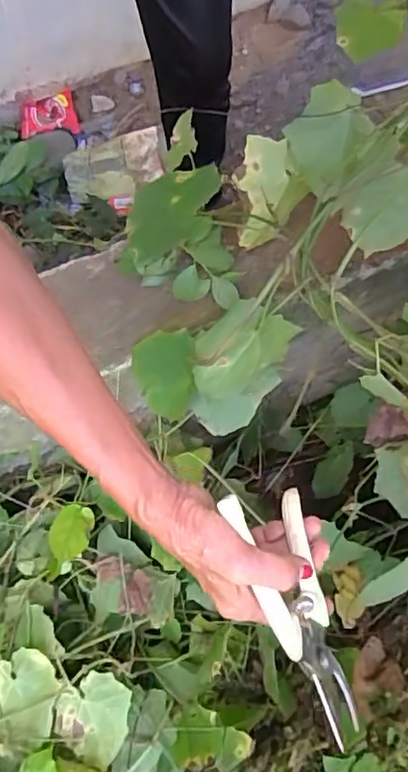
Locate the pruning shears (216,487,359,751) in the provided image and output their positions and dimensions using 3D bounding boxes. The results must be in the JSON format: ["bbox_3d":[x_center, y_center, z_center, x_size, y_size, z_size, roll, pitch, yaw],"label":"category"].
[{"bbox_3d":[0.066,0.138,0.353,0.026,0.083,0.152,-32,65,30],"label":"pruning shears"}]

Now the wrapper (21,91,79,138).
[{"bbox_3d":[-0.321,-0.555,1.145,0.115,0.040,0.097,-15,70,-6],"label":"wrapper"}]

